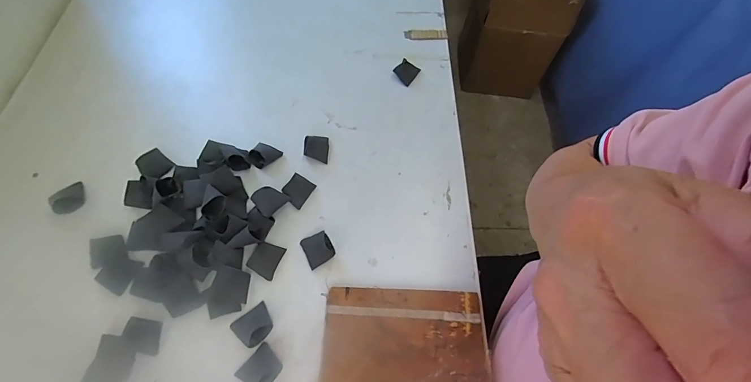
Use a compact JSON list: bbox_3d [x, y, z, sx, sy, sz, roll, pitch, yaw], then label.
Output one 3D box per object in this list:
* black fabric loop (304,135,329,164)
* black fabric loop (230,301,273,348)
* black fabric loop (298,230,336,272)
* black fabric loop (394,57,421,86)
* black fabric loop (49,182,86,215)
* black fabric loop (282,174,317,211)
[{"bbox_3d":[-0.086,-0.063,0.518,0.035,0.013,0.042,2,63,1],"label":"black fabric loop"},{"bbox_3d":[-0.138,0.151,0.401,0.042,0.014,0.037,-36,69,-17],"label":"black fabric loop"},{"bbox_3d":[-0.072,0.072,0.448,0.035,0.013,0.040,-26,66,-13],"label":"black fabric loop"},{"bbox_3d":[0.052,-0.199,0.588,0.032,0.016,0.043,33,68,15],"label":"black fabric loop"},{"bbox_3d":[-0.402,0.010,0.470,0.032,0.023,0.040,40,70,18],"label":"black fabric loop"},{"bbox_3d":[-0.104,-0.002,0.483,0.029,0.021,0.041,27,66,12],"label":"black fabric loop"}]

